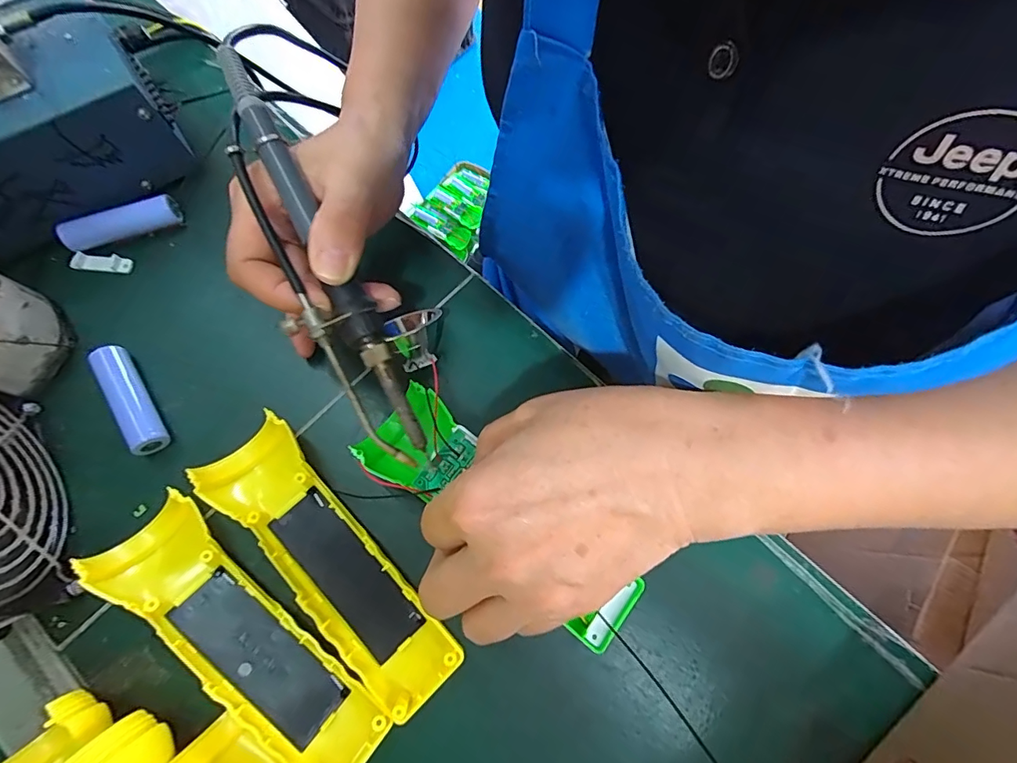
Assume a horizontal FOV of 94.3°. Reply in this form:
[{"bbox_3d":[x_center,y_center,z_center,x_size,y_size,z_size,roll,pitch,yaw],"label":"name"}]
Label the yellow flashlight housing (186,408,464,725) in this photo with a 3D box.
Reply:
[{"bbox_3d":[-0.094,0.090,0.242,0.045,0.023,0.165,-42,78,-14],"label":"yellow flashlight housing"}]

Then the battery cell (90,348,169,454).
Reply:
[{"bbox_3d":[-0.213,0.010,0.267,0.015,0.018,0.066,-32,76,-11],"label":"battery cell"}]

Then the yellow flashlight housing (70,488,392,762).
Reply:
[{"bbox_3d":[-0.130,0.125,0.226,0.162,0.028,0.044,41,75,11],"label":"yellow flashlight housing"}]

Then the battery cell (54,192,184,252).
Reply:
[{"bbox_3d":[-0.244,-0.100,0.299,0.067,0.018,0.016,-27,75,-10],"label":"battery cell"}]

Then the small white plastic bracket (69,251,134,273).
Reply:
[{"bbox_3d":[-0.257,-0.075,0.297,0.033,0.008,0.010,3,72,-1],"label":"small white plastic bracket"}]

